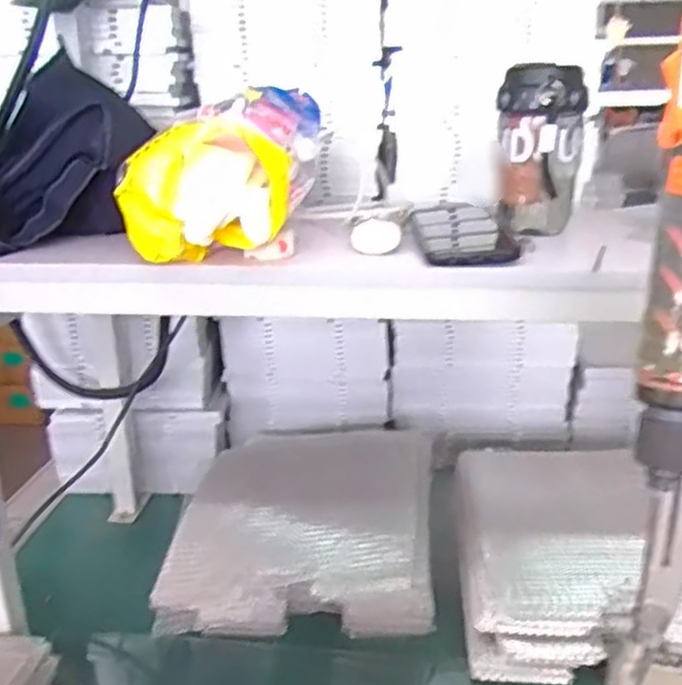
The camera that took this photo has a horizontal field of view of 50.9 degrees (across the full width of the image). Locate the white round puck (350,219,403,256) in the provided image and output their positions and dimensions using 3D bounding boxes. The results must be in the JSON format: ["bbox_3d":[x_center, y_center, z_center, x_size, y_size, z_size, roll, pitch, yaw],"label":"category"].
[{"bbox_3d":[0.033,-0.096,0.656,0.045,0.028,0.024,-1,20,-1],"label":"white round puck"}]

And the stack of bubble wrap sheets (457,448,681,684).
[{"bbox_3d":[0.309,0.247,0.892,0.312,0.107,0.353,1,20,6],"label":"stack of bubble wrap sheets"}]

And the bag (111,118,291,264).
[{"bbox_3d":[-0.114,-0.126,0.601,0.137,0.105,0.118,-7,21,-15],"label":"bag"}]

